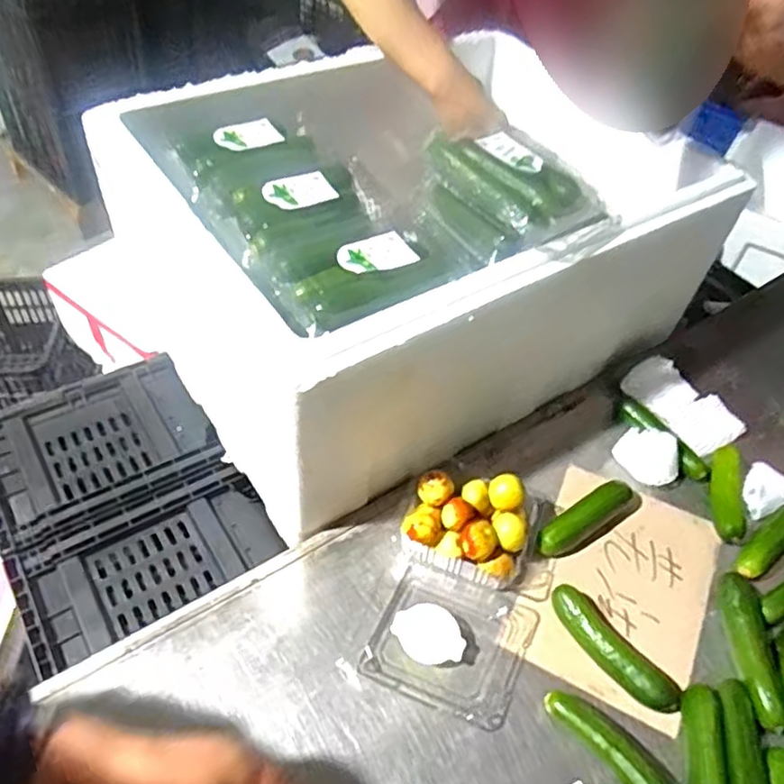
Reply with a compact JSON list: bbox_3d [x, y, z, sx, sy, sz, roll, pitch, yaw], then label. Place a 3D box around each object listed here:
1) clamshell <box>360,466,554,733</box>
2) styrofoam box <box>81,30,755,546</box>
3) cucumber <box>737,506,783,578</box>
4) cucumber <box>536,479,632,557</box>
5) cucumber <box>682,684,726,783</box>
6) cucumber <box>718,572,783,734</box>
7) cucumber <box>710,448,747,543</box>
[{"bbox_3d":[0.070,0.171,0.612,0.150,0.061,0.220,20,49,13],"label":"clamshell"},{"bbox_3d":[0.049,-0.188,0.795,0.590,0.283,0.437,-24,54,-25],"label":"styrofoam box"},{"bbox_3d":[0.390,0.153,0.673,0.114,0.031,0.032,-28,56,-27],"label":"cucumber"},{"bbox_3d":[0.199,0.133,0.682,0.120,0.033,0.032,-28,56,-28],"label":"cucumber"},{"bbox_3d":[0.251,0.296,0.526,0.031,0.029,0.113,10,47,3],"label":"cucumber"},{"bbox_3d":[0.327,0.232,0.596,0.035,0.034,0.133,6,47,-1],"label":"cucumber"},{"bbox_3d":[0.365,0.110,0.720,0.027,0.027,0.120,15,48,8],"label":"cucumber"}]

